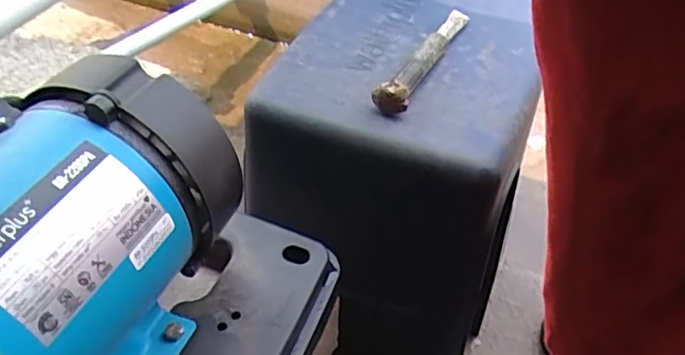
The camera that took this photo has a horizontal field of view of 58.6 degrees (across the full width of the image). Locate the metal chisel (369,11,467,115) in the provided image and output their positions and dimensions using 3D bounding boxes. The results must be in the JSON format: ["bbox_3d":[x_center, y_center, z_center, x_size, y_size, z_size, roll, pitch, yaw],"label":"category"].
[{"bbox_3d":[0.062,-0.093,0.454,0.022,0.015,0.150,18,48,18],"label":"metal chisel"}]

